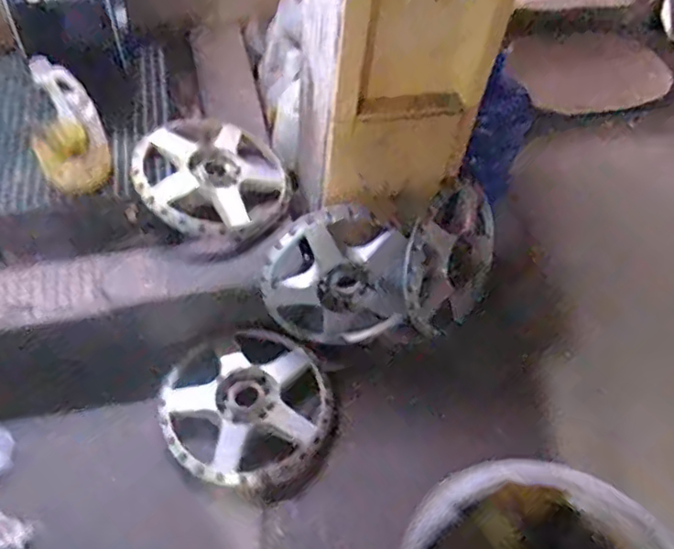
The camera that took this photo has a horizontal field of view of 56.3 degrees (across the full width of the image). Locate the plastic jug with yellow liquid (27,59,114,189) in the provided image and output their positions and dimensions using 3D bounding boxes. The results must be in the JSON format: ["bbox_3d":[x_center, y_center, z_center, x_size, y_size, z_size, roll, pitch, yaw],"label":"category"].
[{"bbox_3d":[-0.574,-0.306,1.336,0.147,0.262,0.185,-17,57,-17],"label":"plastic jug with yellow liquid"}]

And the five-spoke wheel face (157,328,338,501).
[{"bbox_3d":[-0.194,0.291,1.393,0.377,0.094,0.348,3,53,-4],"label":"five-spoke wheel face"}]

